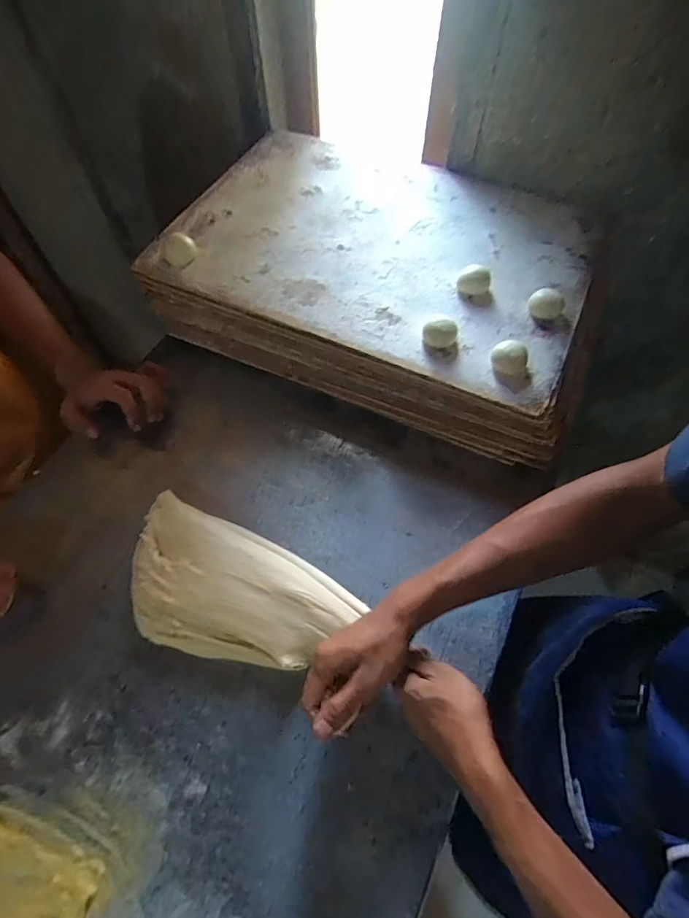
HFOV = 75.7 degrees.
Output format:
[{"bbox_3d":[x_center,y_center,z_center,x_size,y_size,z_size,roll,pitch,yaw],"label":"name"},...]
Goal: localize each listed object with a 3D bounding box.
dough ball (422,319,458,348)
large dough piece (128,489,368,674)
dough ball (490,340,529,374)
[{"bbox_3d":[0.120,-0.160,0.555,0.040,0.019,0.041,0,61,1],"label":"dough ball"},{"bbox_3d":[-0.130,0.149,0.498,0.267,0.032,0.144,21,67,12],"label":"large dough piece"},{"bbox_3d":[0.199,-0.122,0.534,0.041,0.023,0.039,0,61,1],"label":"dough ball"}]

